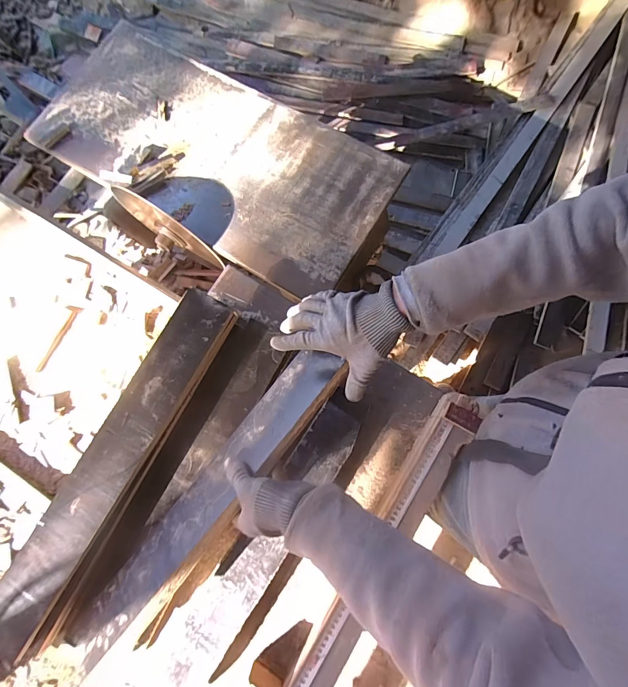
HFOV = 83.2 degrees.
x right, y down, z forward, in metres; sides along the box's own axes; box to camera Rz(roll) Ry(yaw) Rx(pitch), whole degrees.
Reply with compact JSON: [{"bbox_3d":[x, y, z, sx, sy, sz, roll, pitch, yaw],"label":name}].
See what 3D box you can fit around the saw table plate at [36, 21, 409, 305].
[{"bbox_3d":[-0.219,-0.430,0.803,0.776,0.020,0.374,30,81,5],"label":"saw table plate"}]

